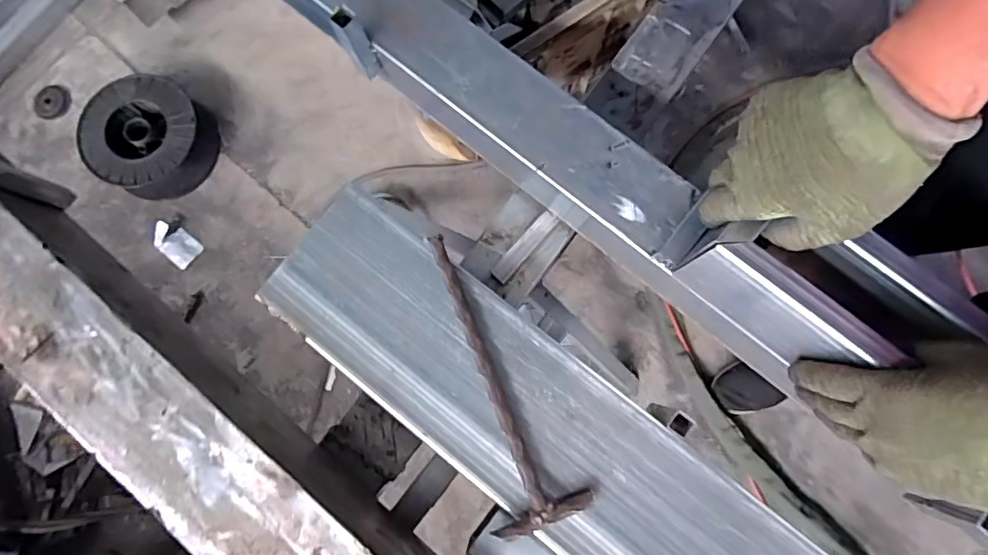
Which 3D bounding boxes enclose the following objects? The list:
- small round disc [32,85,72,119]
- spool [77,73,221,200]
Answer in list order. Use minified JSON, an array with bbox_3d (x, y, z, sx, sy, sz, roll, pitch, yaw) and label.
[{"bbox_3d":[-1.089,-0.431,1.310,0.088,0.011,0.078,-36,82,-6],"label":"small round disc"},{"bbox_3d":[-0.788,-0.323,1.223,0.248,0.107,0.256,0,80,0],"label":"spool"}]

